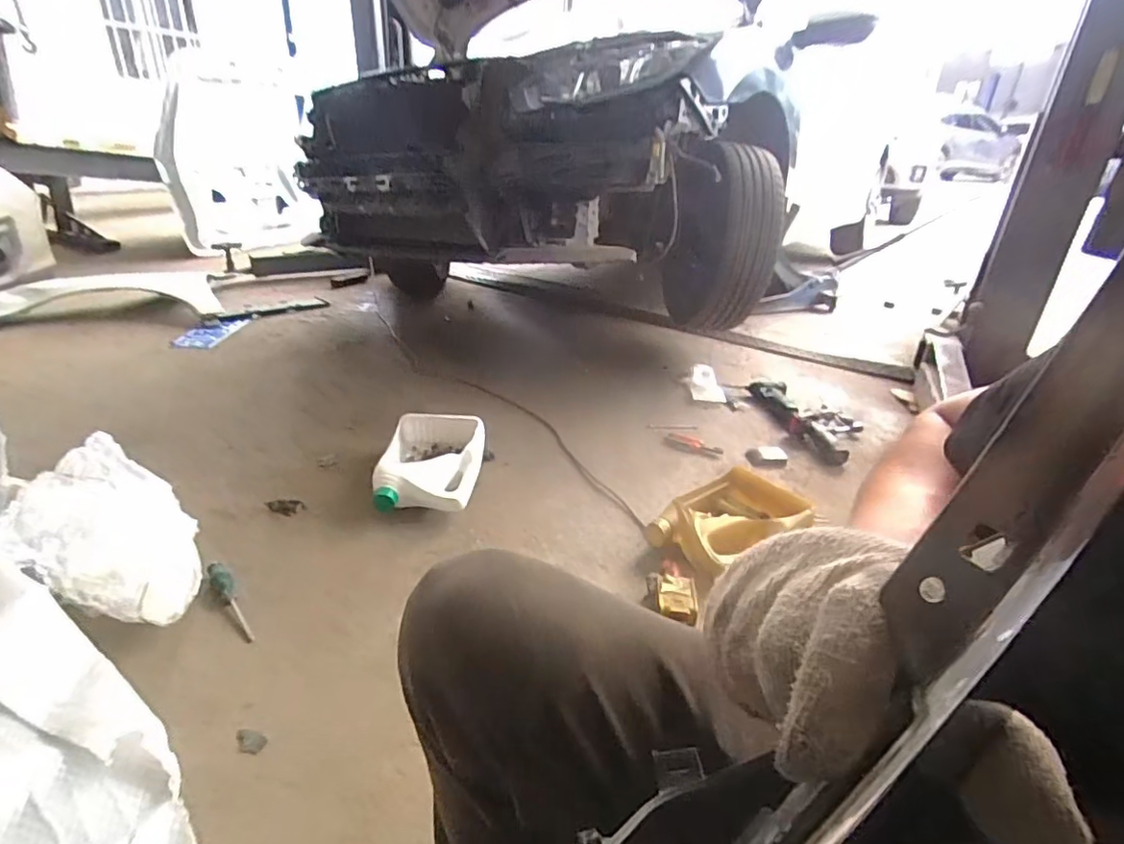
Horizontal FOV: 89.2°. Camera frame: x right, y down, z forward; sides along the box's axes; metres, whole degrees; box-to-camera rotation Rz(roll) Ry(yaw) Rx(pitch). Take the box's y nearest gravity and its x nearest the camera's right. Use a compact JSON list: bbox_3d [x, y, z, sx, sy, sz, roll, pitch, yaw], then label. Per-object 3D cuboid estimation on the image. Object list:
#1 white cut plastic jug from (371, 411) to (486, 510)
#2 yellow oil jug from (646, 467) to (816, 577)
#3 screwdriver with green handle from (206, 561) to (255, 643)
[{"bbox_3d":[-0.290,0.090,1.284,0.219,0.099,0.287,1,28,-4],"label":"white cut plastic jug"},{"bbox_3d":[0.348,0.202,1.148,0.334,0.096,0.212,-16,34,-33],"label":"yellow oil jug"},{"bbox_3d":[-0.549,0.293,0.943,0.031,0.022,0.183,-18,36,-36],"label":"screwdriver with green handle"}]

